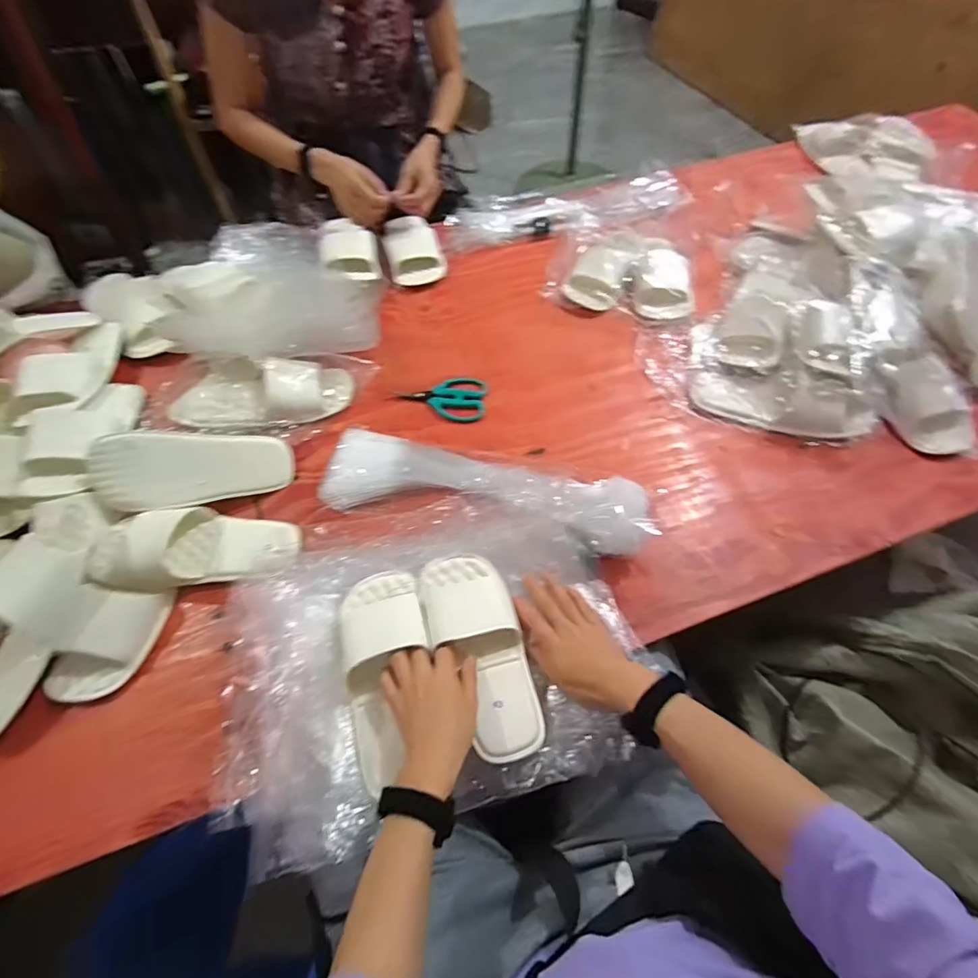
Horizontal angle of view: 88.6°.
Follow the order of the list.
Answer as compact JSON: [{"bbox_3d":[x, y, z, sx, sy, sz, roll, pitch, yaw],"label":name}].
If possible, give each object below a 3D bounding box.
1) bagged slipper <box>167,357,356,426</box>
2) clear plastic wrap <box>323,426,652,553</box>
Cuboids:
[{"bbox_3d":[-0.343,-0.136,0.746,0.266,0.061,0.109,-10,60,-5],"label":"bagged slipper"},{"bbox_3d":[-0.011,0.006,0.656,0.429,0.060,0.125,14,61,8],"label":"clear plastic wrap"}]

